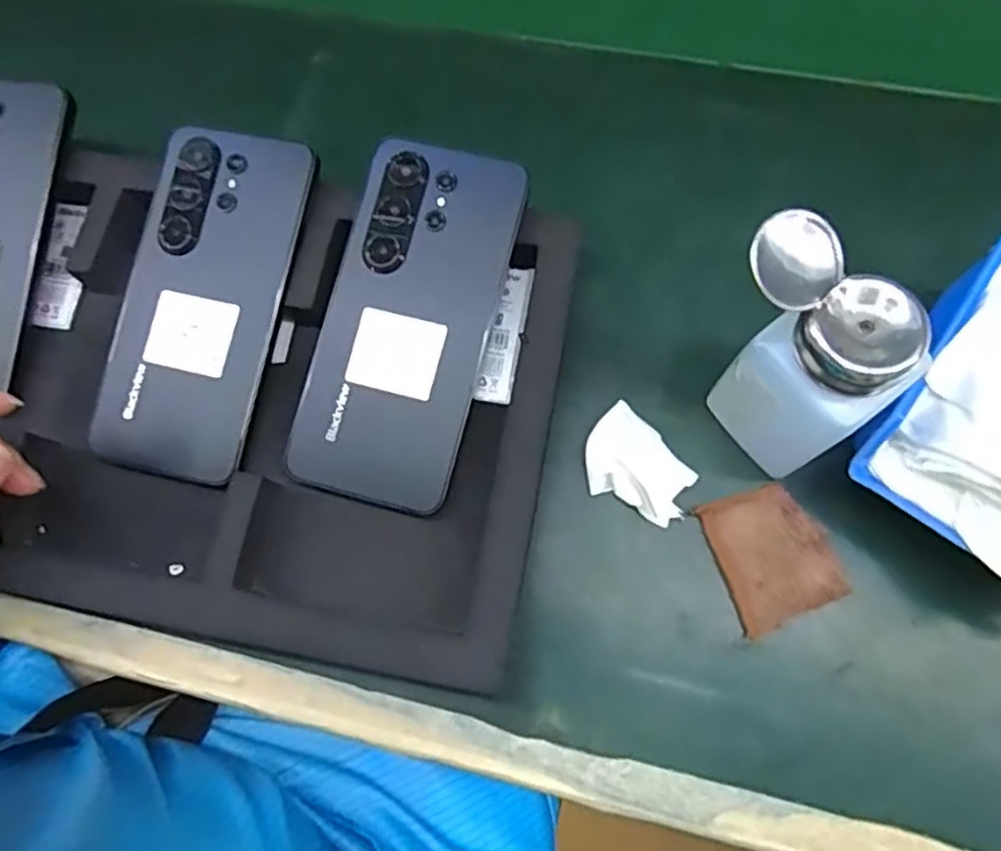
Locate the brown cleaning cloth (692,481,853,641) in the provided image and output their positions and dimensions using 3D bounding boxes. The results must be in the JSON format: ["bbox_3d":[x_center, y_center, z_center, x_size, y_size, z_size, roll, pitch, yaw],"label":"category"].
[{"bbox_3d":[0.122,0.058,0.307,0.048,0.008,0.059,-19,71,-4],"label":"brown cleaning cloth"}]

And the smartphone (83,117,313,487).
[{"bbox_3d":[-0.142,-0.060,0.327,0.076,0.011,0.167,11,84,3],"label":"smartphone"}]

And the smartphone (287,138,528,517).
[{"bbox_3d":[-0.043,-0.048,0.316,0.078,0.006,0.167,14,86,8],"label":"smartphone"}]

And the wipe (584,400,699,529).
[{"bbox_3d":[0.063,0.020,0.316,0.038,0.010,0.055,-42,74,-11],"label":"wipe"}]

